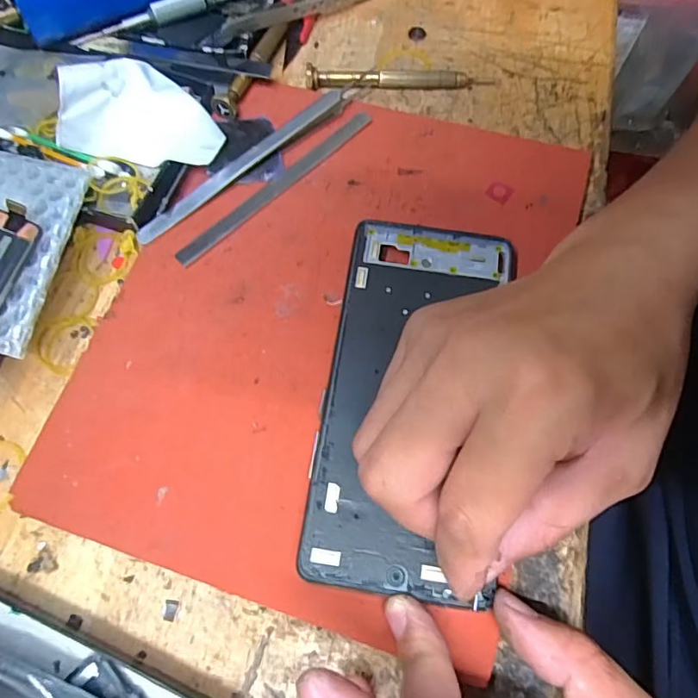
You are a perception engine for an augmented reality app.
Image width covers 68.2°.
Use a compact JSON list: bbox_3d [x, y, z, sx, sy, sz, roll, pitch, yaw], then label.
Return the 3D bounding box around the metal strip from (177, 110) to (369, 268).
[{"bbox_3d":[-0.036,-0.084,0.264,0.125,0.004,0.010,-42,72,-14],"label":"metal strip"}]

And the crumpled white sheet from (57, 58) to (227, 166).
[{"bbox_3d":[-0.103,-0.122,0.259,0.079,0.028,0.041,9,69,2],"label":"crumpled white sheet"}]

